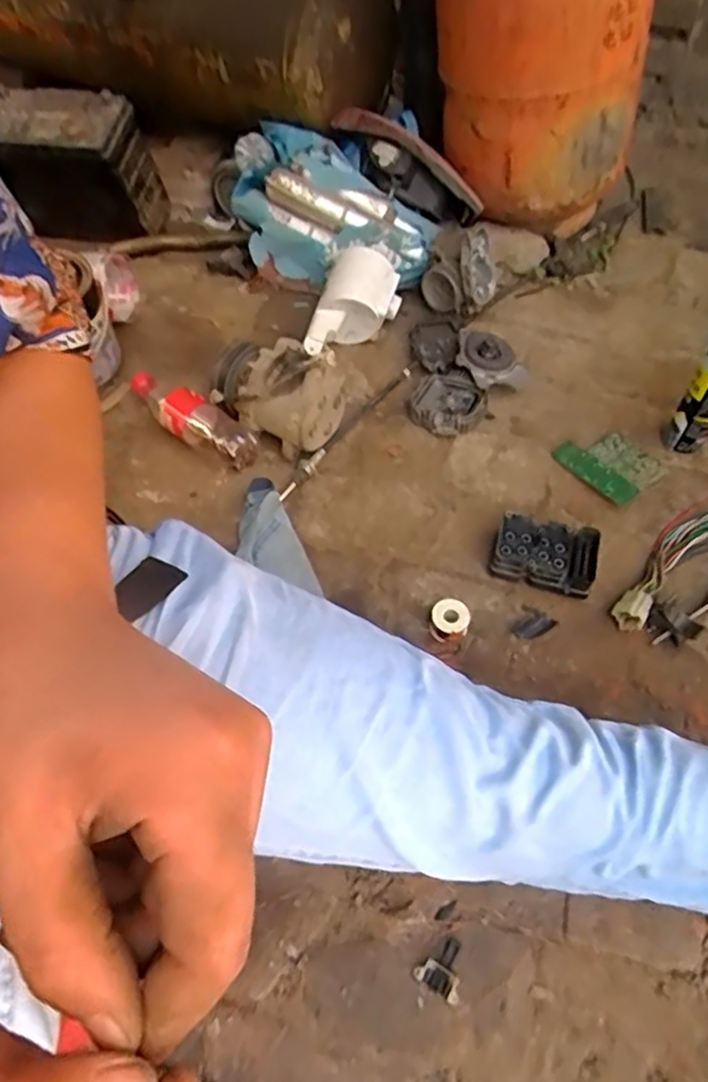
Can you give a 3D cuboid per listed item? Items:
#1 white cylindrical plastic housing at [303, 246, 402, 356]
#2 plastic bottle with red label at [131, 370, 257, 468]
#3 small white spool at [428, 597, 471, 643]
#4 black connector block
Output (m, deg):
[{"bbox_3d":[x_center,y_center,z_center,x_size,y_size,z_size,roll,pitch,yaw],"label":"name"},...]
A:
[{"bbox_3d":[0.001,-0.347,1.048,0.116,0.109,0.195,10,58,10],"label":"white cylindrical plastic housing"},{"bbox_3d":[-0.228,-0.168,0.954,0.212,0.060,0.059,28,62,20],"label":"plastic bottle with red label"},{"bbox_3d":[0.110,0.091,0.778,0.044,0.031,0.042,-1,56,2],"label":"small white spool"},{"bbox_3d":[0.231,0.013,0.816,0.120,0.049,0.084,13,58,11],"label":"black connector block"}]

